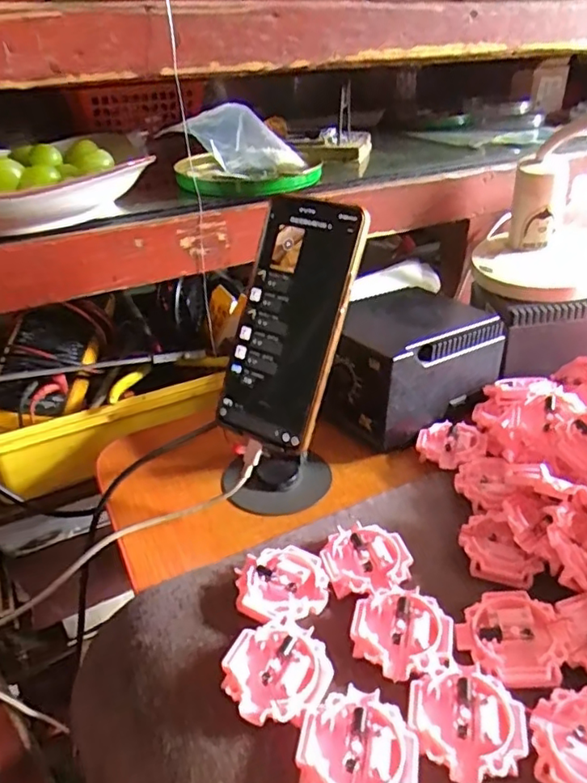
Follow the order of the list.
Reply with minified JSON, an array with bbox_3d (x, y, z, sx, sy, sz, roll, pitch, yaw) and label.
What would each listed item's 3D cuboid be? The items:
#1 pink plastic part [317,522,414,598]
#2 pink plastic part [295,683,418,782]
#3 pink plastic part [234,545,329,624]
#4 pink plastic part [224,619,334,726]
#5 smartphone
[{"bbox_3d":[0.045,0.106,0.362,0.053,0.014,0.050,-8,33,-10],"label":"pink plastic part"},{"bbox_3d":[0.029,0.164,0.266,0.051,0.012,0.053,-1,32,1],"label":"pink plastic part"},{"bbox_3d":[-0.007,0.115,0.345,0.051,0.012,0.048,-3,32,-2],"label":"pink plastic part"},{"bbox_3d":[-0.008,0.143,0.300,0.052,0.014,0.052,-4,32,-4],"label":"pink plastic part"},{"bbox_3d":[-0.005,-0.045,0.393,0.075,0.164,0.009,20,8,29],"label":"smartphone"}]

